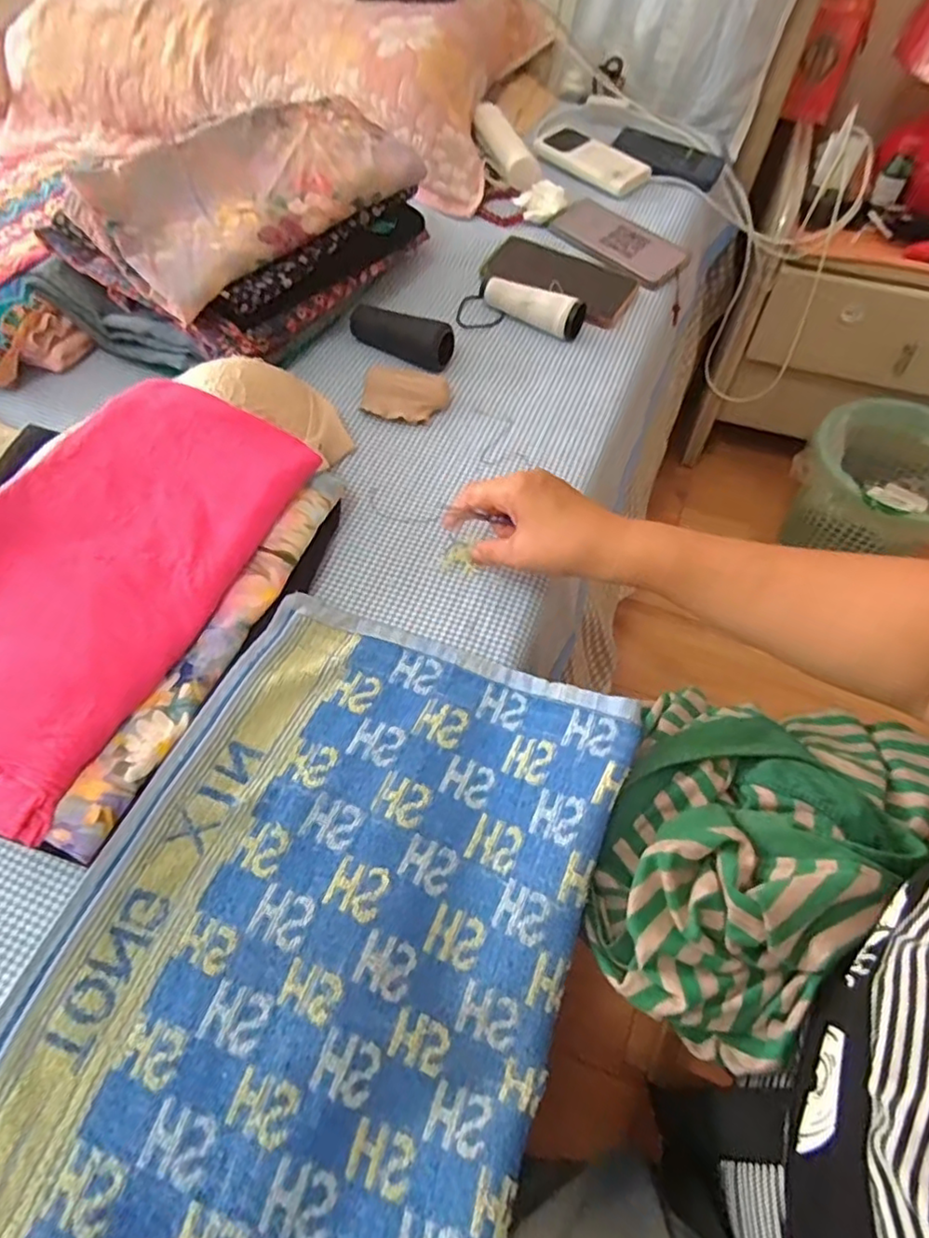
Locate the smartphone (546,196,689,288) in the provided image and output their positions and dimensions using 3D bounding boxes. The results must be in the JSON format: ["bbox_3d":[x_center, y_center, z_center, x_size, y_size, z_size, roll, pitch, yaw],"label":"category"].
[{"bbox_3d":[0.181,-0.445,0.724,0.163,0.017,0.083,41,65,18],"label":"smartphone"}]

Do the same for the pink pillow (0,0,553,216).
[{"bbox_3d":[-0.272,-0.746,0.821,0.685,0.142,0.380,15,61,8],"label":"pink pillow"}]

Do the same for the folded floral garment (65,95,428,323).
[{"bbox_3d":[-0.191,-0.410,0.580,0.153,0.052,0.311,36,66,18],"label":"folded floral garment"}]

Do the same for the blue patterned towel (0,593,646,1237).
[{"bbox_3d":[-0.076,0.177,0.343,0.268,0.043,0.386,19,61,7],"label":"blue patterned towel"}]

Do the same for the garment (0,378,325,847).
[{"bbox_3d":[-0.263,-0.039,0.425,0.181,0.025,0.317,26,65,2],"label":"garment"}]

